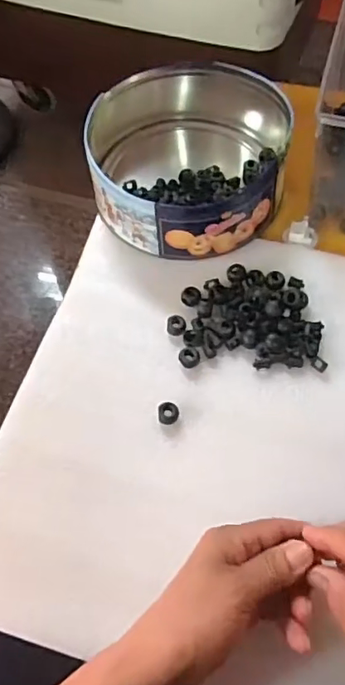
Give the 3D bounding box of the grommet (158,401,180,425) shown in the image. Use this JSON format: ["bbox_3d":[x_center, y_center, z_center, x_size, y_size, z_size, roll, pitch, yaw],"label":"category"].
[{"bbox_3d":[-0.003,0.057,0.439,0.016,0.010,0.017,1,63,3],"label":"grommet"}]

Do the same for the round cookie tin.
[{"bbox_3d":[0.018,-0.166,0.522,0.172,0.060,0.167,5,63,5],"label":"round cookie tin"}]

